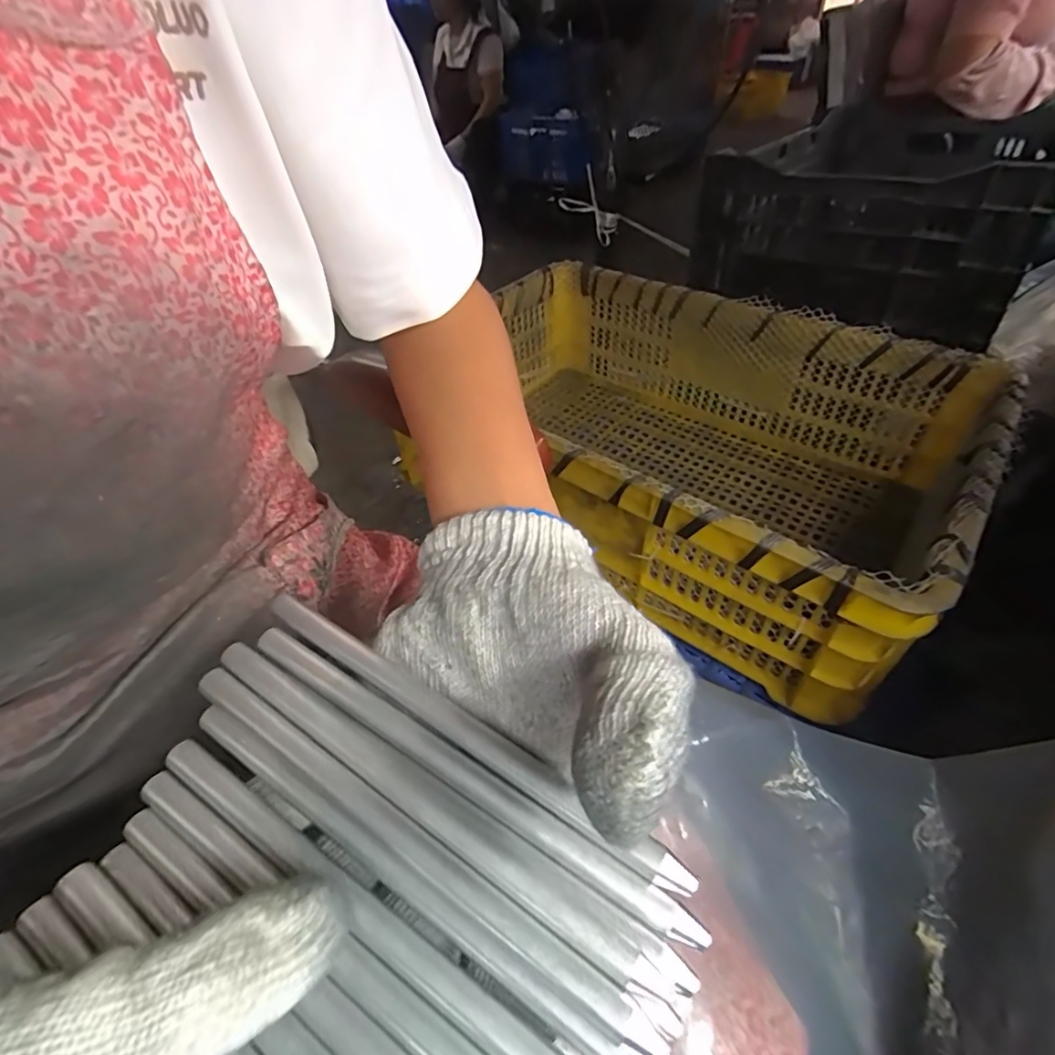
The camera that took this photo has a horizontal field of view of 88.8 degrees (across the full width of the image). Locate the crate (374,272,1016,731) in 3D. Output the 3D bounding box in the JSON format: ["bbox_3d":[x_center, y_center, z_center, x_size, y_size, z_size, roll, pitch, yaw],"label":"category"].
[{"bbox_3d":[0.173,-0.119,0.669,0.610,0.187,0.411,29,53,27],"label":"crate"}]

